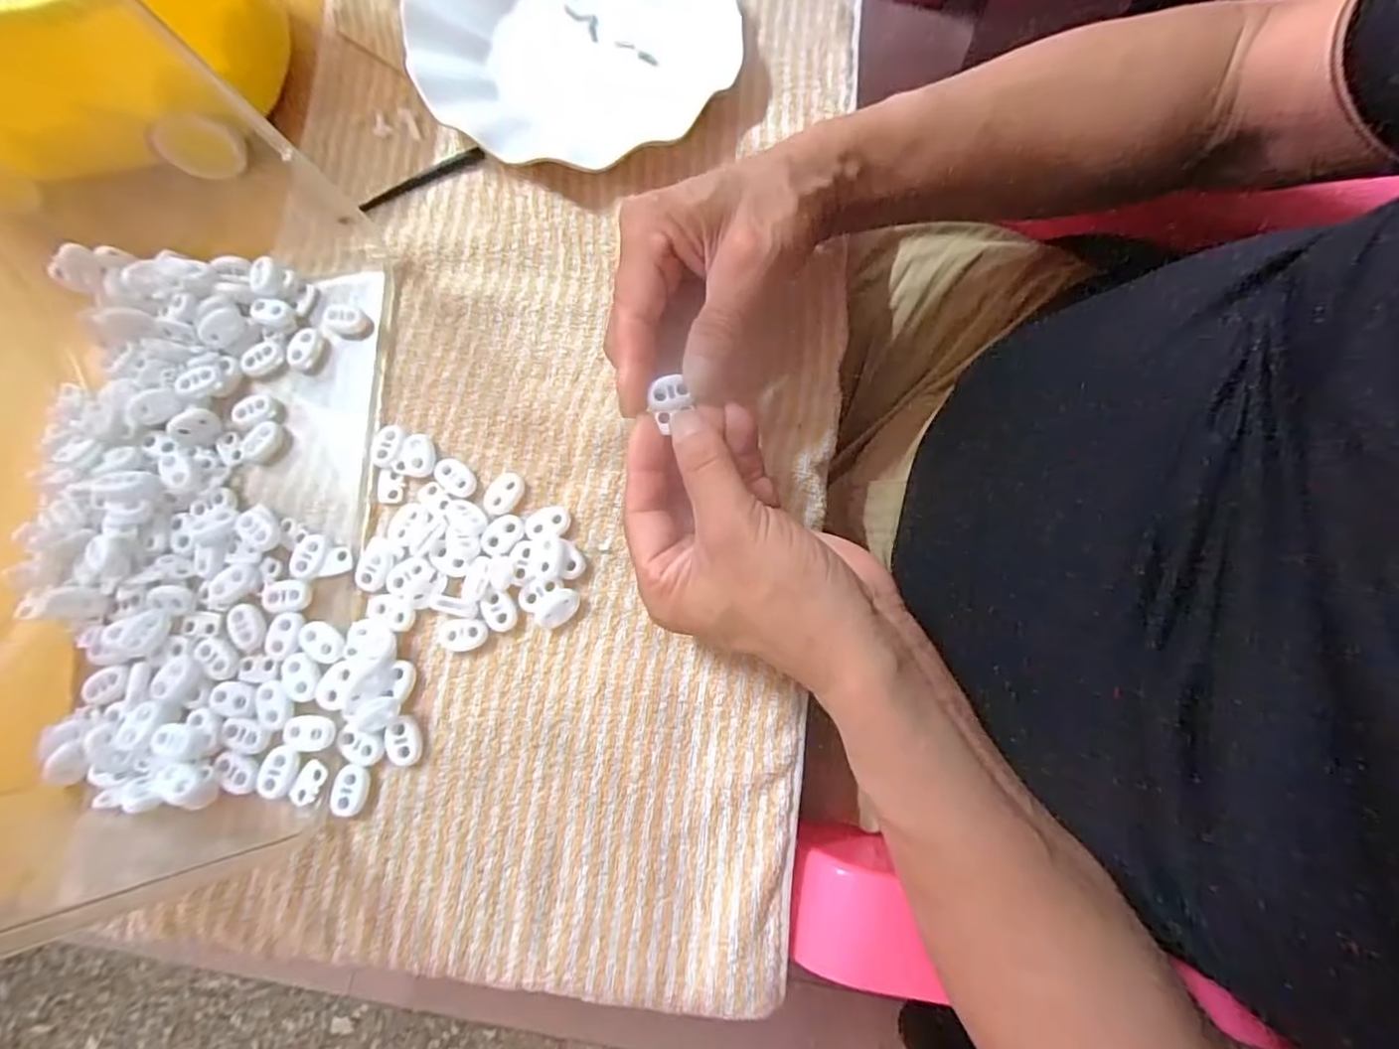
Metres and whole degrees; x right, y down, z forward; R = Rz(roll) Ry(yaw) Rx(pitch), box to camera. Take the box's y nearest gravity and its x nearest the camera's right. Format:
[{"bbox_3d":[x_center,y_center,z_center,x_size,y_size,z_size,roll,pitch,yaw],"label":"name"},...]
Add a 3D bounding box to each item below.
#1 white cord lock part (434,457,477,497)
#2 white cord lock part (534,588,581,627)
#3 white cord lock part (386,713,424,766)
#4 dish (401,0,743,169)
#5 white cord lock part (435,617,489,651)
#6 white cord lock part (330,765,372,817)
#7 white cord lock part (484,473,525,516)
[{"bbox_3d":[-0.123,-0.024,0.318,0.023,0.004,0.015,39,81,8],"label":"white cord lock part"},{"bbox_3d":[-0.068,0.041,0.305,0.023,0.009,0.014,-42,81,-8],"label":"white cord lock part"},{"bbox_3d":[-0.137,0.100,0.294,0.014,0.007,0.022,-24,78,-5],"label":"white cord lock part"},{"bbox_3d":[-0.071,-0.286,0.365,0.181,0.023,0.186,0,77,0],"label":"dish"},{"bbox_3d":[-0.114,0.053,0.304,0.025,0.007,0.015,0,77,0],"label":"white cord lock part"},{"bbox_3d":[-0.159,0.121,0.290,0.016,0.007,0.022,7,78,2],"label":"white cord lock part"},{"bbox_3d":[-0.098,-0.015,0.318,0.017,0.005,0.023,38,80,8],"label":"white cord lock part"}]

